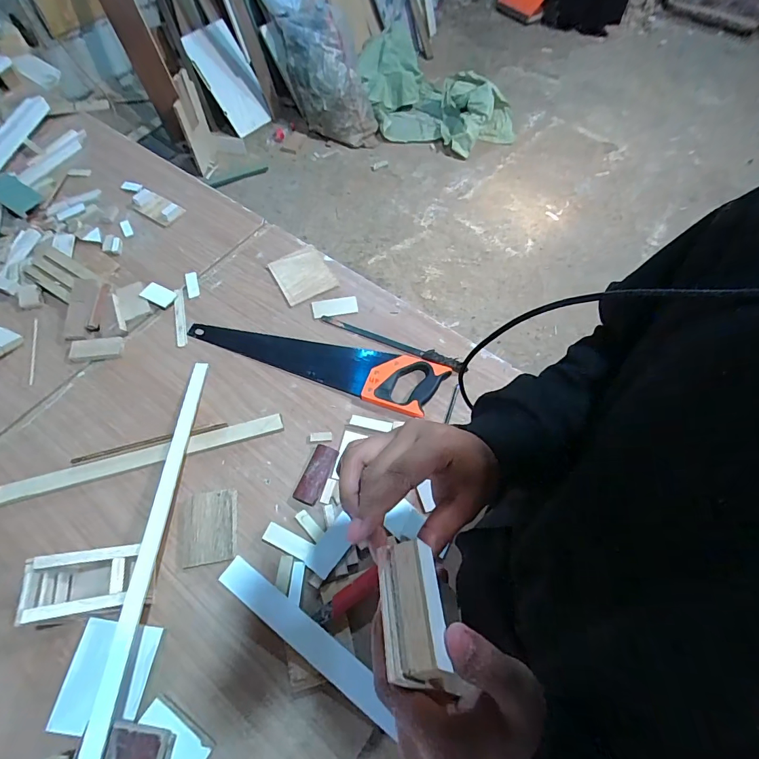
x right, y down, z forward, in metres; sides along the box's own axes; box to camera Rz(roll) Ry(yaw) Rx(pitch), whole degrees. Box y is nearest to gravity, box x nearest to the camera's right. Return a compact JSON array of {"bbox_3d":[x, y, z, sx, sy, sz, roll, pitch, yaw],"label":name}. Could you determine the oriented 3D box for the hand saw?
[{"bbox_3d":[-0.134,-0.045,0.805,0.513,0.022,0.114,16,65,9],"label":"hand saw"}]

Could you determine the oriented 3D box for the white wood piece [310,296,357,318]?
[{"bbox_3d":[-0.095,-0.156,0.878,0.094,0.005,0.044,-10,64,-4],"label":"white wood piece"}]

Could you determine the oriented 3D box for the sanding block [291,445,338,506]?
[{"bbox_3d":[-0.109,0.160,0.694,0.049,0.027,0.099,17,65,10],"label":"sanding block"}]

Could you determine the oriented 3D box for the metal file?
[{"bbox_3d":[0.019,-0.077,0.824,0.301,0.015,0.028,20,66,11],"label":"metal file"}]

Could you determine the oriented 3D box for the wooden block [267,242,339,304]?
[{"bbox_3d":[-0.174,-0.239,0.917,0.116,0.006,0.141,-27,66,-12],"label":"wooden block"}]

